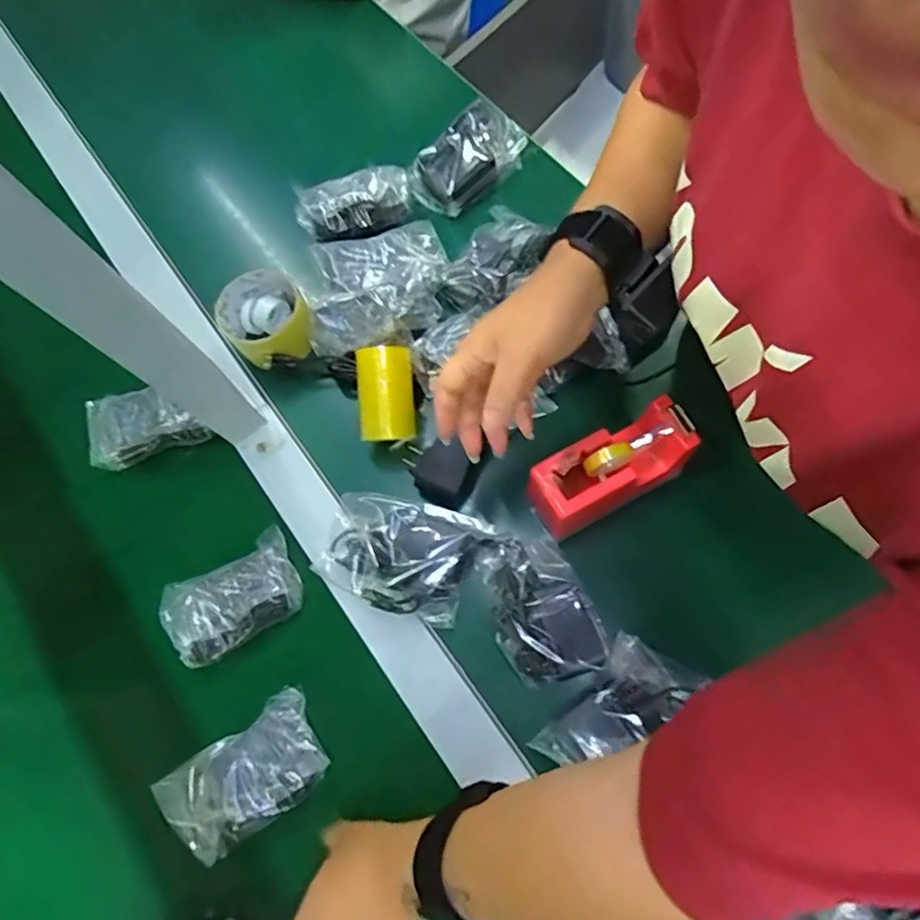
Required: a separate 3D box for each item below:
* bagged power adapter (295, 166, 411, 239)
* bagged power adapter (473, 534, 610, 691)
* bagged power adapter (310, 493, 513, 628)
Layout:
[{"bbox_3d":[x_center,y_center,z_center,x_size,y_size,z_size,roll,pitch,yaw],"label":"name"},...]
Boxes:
[{"bbox_3d":[-0.111,-0.270,0.618,0.116,0.028,0.072,-15,72,-3],"label":"bagged power adapter"},{"bbox_3d":[0.061,0.114,0.464,0.072,0.023,0.121,-23,72,-6],"label":"bagged power adapter"},{"bbox_3d":[-0.052,0.079,0.503,0.137,0.030,0.095,19,73,8],"label":"bagged power adapter"}]

